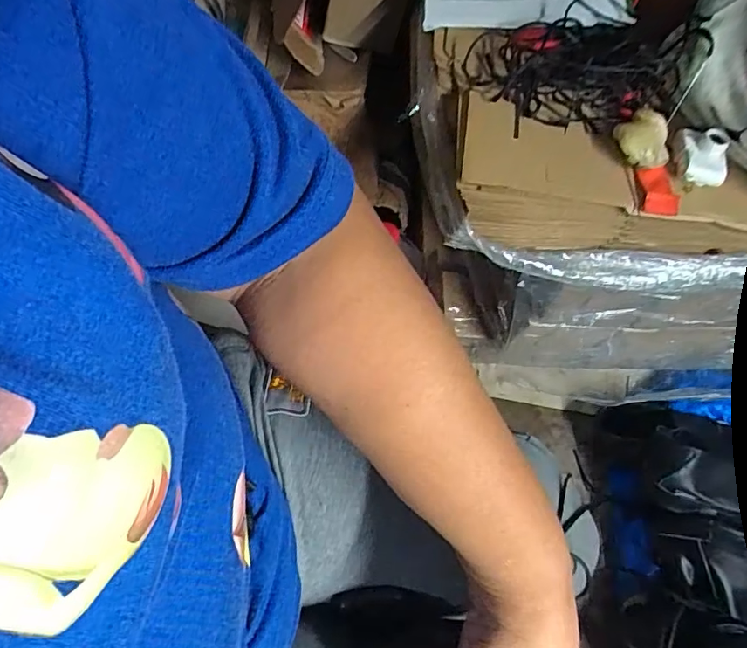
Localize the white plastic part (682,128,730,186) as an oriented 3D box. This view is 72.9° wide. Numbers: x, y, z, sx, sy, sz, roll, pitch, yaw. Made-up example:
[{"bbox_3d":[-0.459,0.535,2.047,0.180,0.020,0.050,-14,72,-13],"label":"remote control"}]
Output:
[{"bbox_3d":[0.238,-0.121,0.362,0.029,0.018,0.038,7,67,1],"label":"white plastic part"}]

